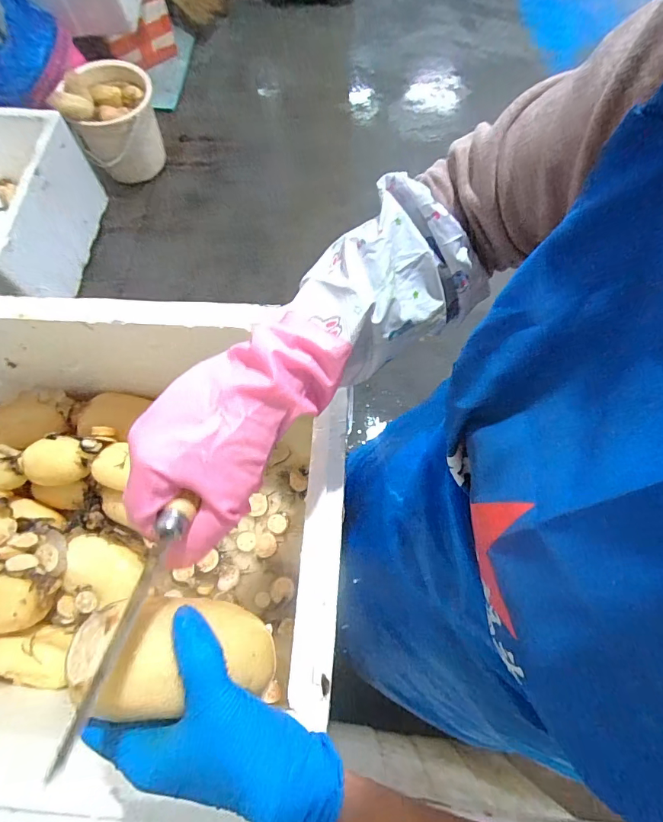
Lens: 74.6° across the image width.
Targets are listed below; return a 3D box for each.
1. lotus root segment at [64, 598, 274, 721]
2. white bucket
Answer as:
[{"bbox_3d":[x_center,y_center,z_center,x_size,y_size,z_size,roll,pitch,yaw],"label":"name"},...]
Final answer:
[{"bbox_3d":[-0.085,0.141,0.257,0.113,0.048,0.056,16,63,-39],"label":"lotus root segment"},{"bbox_3d":[-0.741,-0.971,1.533,0.294,0.321,0.284,-17,70,-6],"label":"white bucket"}]

